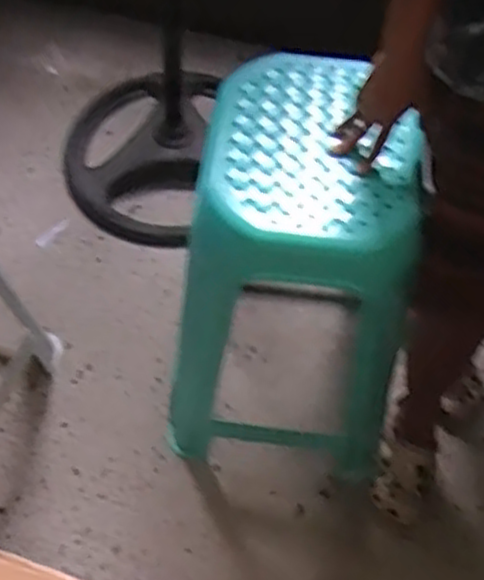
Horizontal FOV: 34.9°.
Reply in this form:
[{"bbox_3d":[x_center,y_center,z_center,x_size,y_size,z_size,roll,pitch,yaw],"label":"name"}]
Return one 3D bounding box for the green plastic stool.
[{"bbox_3d":[0.104,0.009,1.217,0.343,0.613,0.389,14,57,8],"label":"green plastic stool"}]

